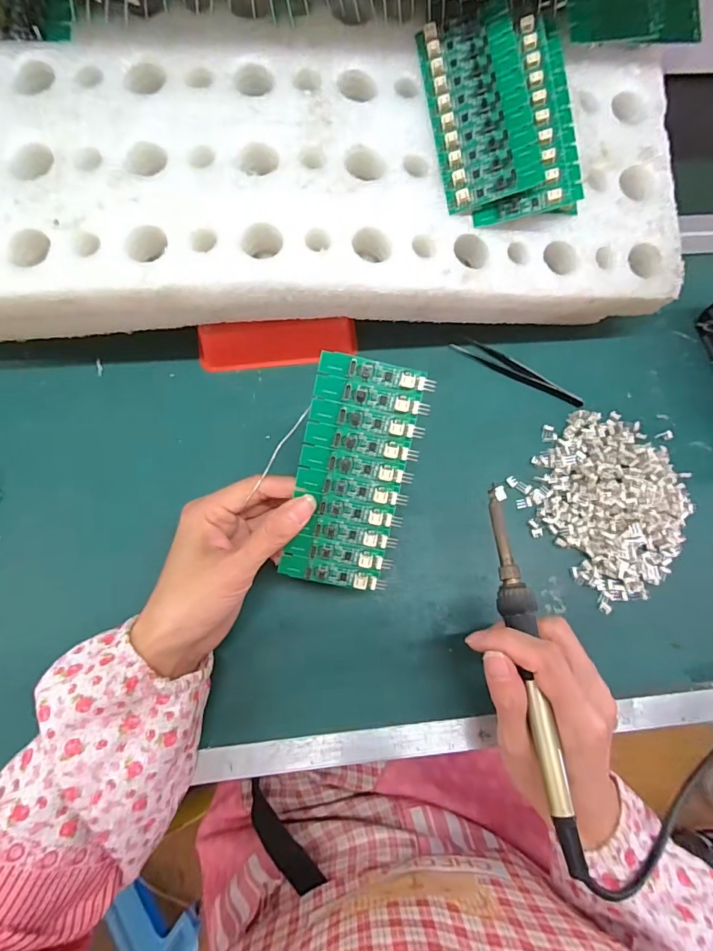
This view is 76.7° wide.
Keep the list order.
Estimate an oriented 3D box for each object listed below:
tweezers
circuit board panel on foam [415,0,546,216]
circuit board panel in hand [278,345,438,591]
[{"bbox_3d":[0.136,-0.088,0.380,0.114,0.005,0.014,30,75,6],"label":"tweezers"},{"bbox_3d":[0.083,-0.252,0.306,0.063,0.008,0.136,-10,84,15],"label":"circuit board panel on foam"},{"bbox_3d":[-0.001,0.001,0.274,0.067,0.008,0.136,11,99,1],"label":"circuit board panel in hand"}]

